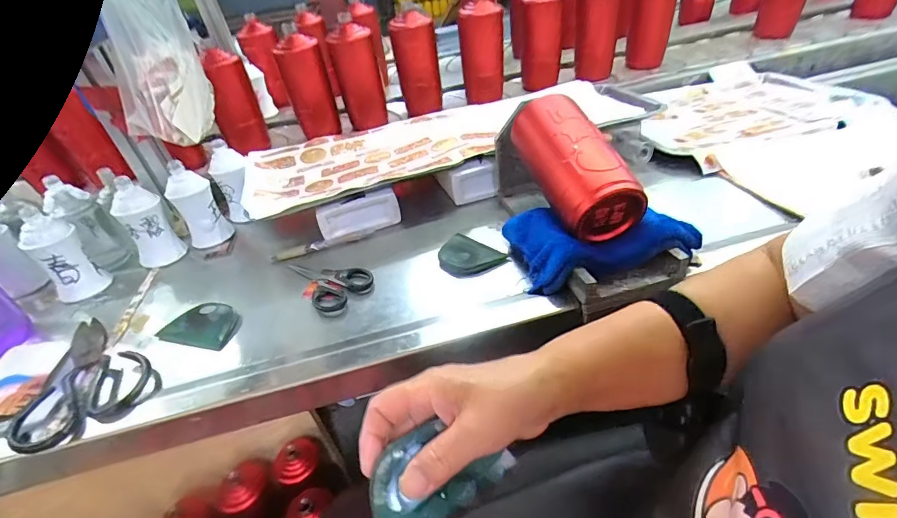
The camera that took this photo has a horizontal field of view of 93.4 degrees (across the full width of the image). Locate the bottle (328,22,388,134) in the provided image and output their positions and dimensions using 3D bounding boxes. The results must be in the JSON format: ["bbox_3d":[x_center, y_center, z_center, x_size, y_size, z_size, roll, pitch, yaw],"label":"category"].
[{"bbox_3d":[-0.168,-0.340,0.799,0.079,0.176,0.066,-14,39,-8],"label":"bottle"}]

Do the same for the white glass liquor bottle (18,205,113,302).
[{"bbox_3d":[-0.486,-0.003,0.530,0.048,0.109,0.053,-11,39,-5],"label":"white glass liquor bottle"}]

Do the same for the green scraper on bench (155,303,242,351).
[{"bbox_3d":[-0.271,0.072,0.469,0.088,0.014,0.053,9,41,19],"label":"green scraper on bench"}]

